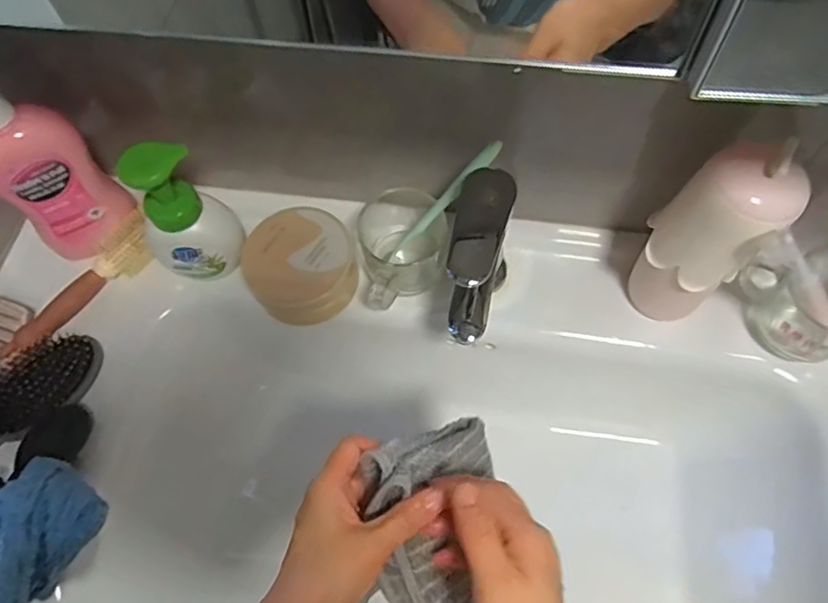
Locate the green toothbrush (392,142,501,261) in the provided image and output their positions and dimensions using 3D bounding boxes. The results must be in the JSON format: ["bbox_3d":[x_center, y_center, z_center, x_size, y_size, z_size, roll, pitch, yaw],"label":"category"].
[{"bbox_3d":[0.022,-0.084,0.526,0.014,0.168,0.013,-1,61,-38],"label":"green toothbrush"}]

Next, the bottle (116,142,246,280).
[{"bbox_3d":[-0.209,-0.070,0.546,0.084,0.171,0.048,-6,67,-3],"label":"bottle"}]

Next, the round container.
[{"bbox_3d":[-0.111,-0.031,0.585,0.100,0.065,0.103,-1,65,3],"label":"round container"}]

